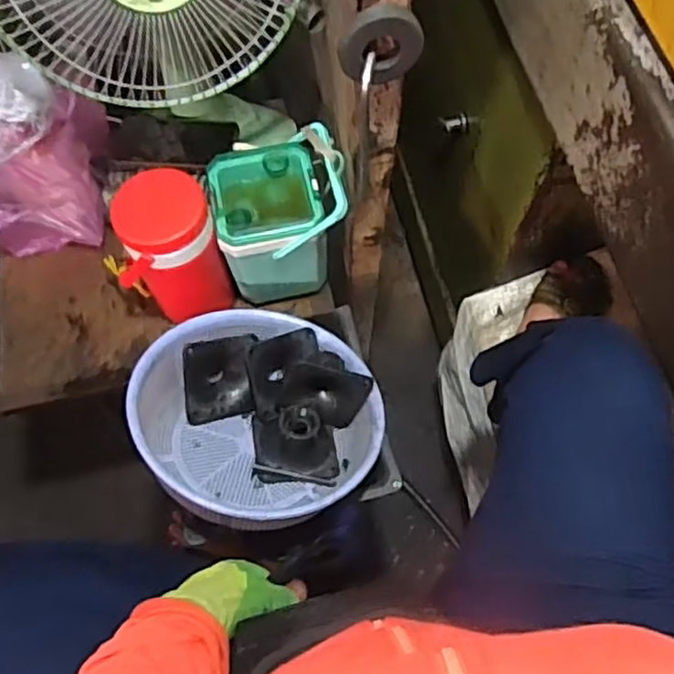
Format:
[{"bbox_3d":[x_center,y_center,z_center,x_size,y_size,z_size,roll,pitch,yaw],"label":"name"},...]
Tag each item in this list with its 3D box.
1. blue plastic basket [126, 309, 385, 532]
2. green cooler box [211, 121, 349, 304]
[{"bbox_3d":[-0.086,0.094,0.744,0.259,0.095,0.259,7,48,-8],"label":"blue plastic basket"},{"bbox_3d":[-0.069,-0.144,0.833,0.148,0.166,0.133,-11,65,-5],"label":"green cooler box"}]

